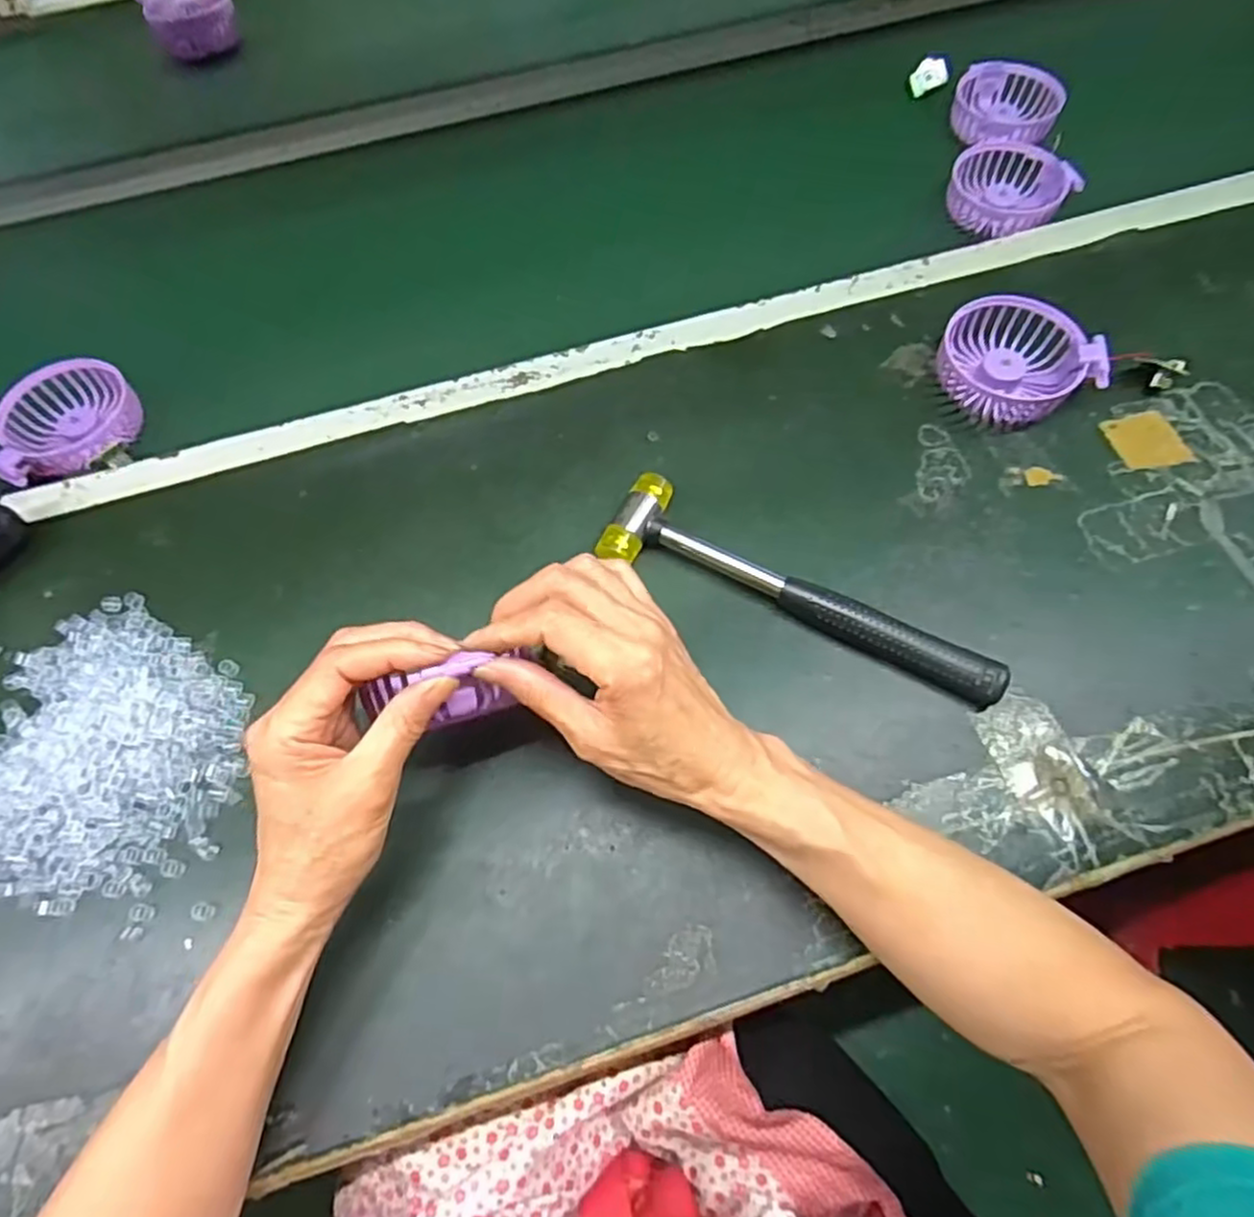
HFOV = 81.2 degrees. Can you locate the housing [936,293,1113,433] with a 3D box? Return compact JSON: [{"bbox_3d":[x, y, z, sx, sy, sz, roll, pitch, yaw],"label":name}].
[{"bbox_3d":[0.263,-0.167,0.499,0.085,0.034,0.096,-33,66,-13],"label":"housing"}]

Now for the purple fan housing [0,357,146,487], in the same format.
[{"bbox_3d":[-0.408,-0.133,0.524,0.085,0.028,0.101,25,67,14],"label":"purple fan housing"}]

